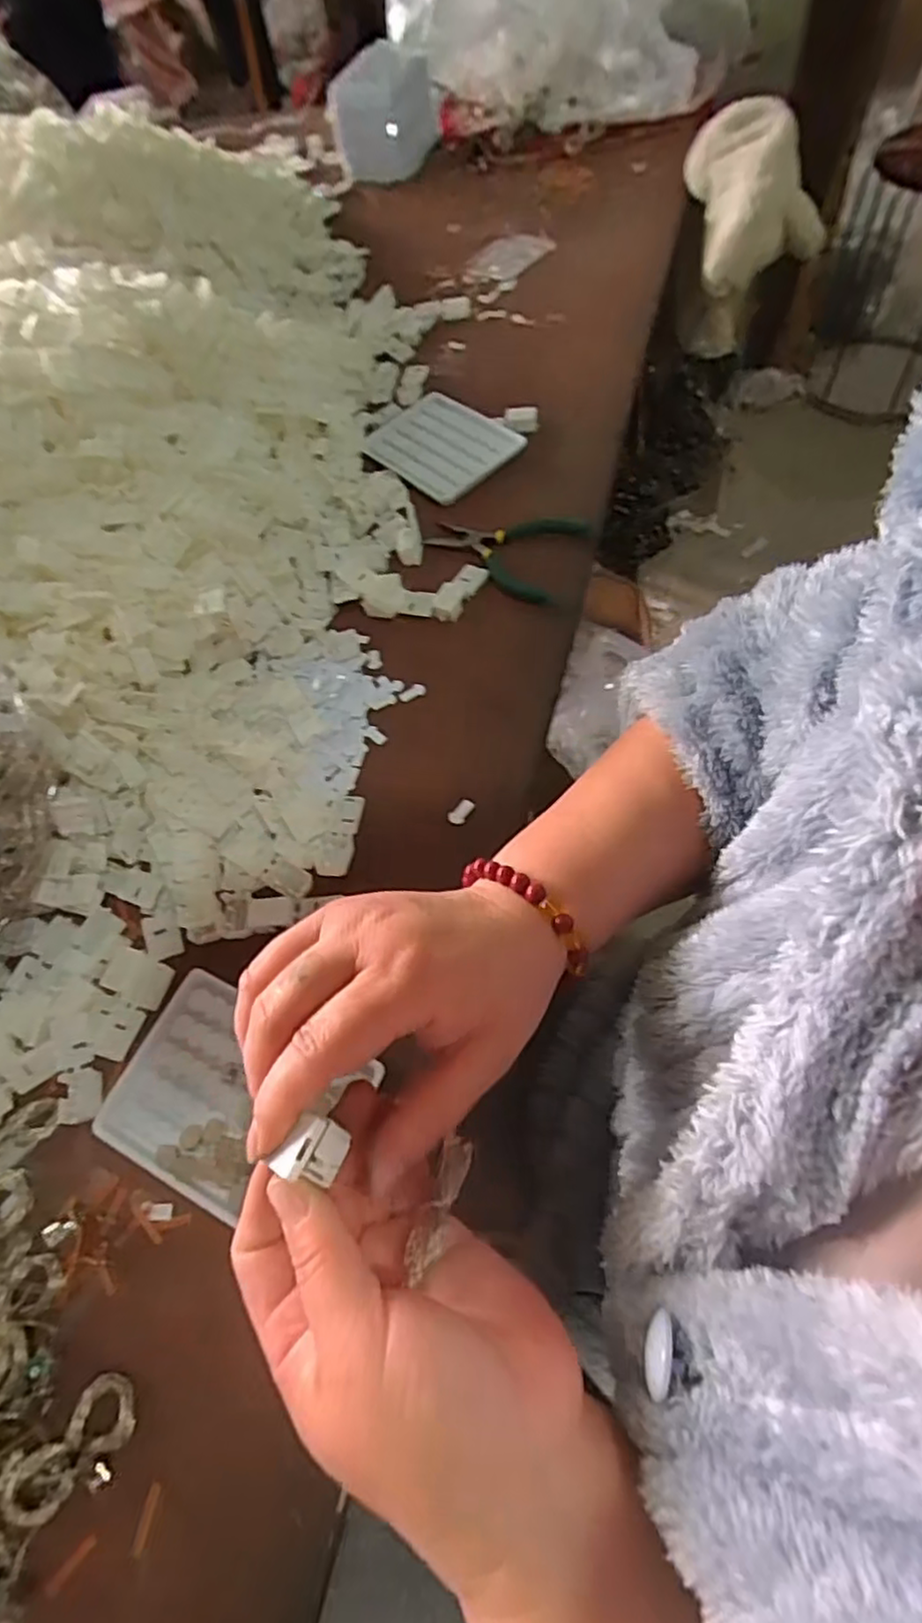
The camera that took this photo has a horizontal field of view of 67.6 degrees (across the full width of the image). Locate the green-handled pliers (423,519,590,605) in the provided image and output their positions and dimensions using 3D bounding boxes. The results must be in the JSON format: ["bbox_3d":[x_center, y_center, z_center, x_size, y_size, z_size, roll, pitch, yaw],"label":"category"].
[{"bbox_3d":[0.032,-0.207,0.527,0.116,0.015,0.082,25,67,22],"label":"green-handled pliers"}]

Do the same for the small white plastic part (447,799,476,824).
[{"bbox_3d":[0.000,0.001,0.427,0.010,0.011,0.018,33,70,24],"label":"small white plastic part"}]

